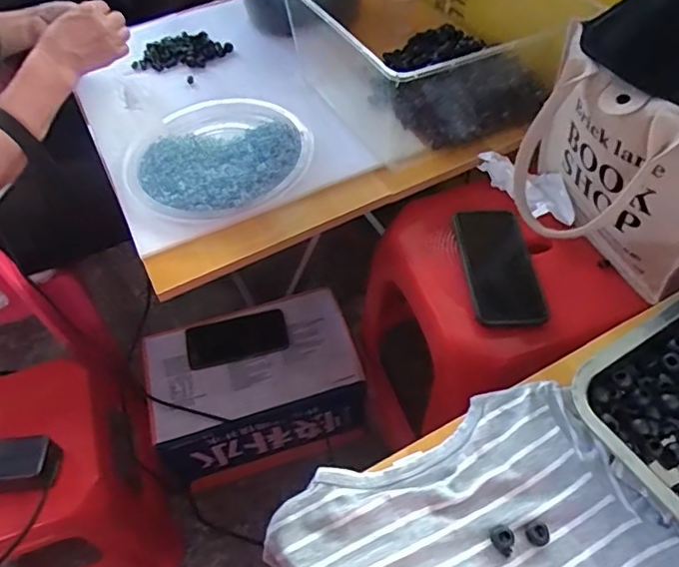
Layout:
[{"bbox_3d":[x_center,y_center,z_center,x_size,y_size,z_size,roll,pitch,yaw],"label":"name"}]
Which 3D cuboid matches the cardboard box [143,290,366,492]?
[{"bbox_3d":[-0.137,0.176,0.958,0.323,0.173,0.214,-17,53,-8],"label":"cardboard box"}]

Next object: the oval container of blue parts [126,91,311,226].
[{"bbox_3d":[-0.154,-0.169,0.721,0.230,0.039,0.226,-26,55,-14],"label":"oval container of blue parts"}]

